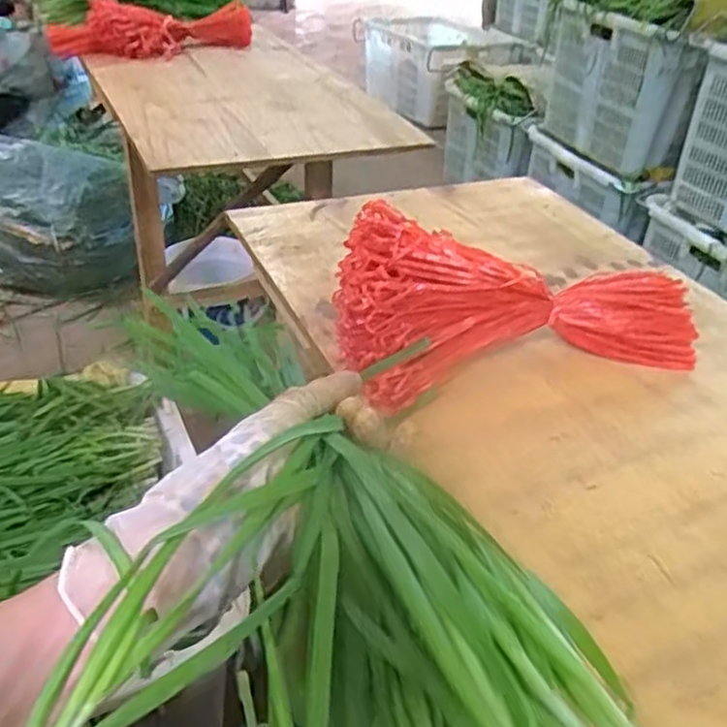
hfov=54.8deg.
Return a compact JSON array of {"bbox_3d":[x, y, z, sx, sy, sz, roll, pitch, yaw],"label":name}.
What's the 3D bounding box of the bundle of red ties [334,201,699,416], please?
[{"bbox_3d":[0.137,-0.063,0.630,0.324,0.111,0.144,-7,37,-17],"label":"bundle of red ties"}]

